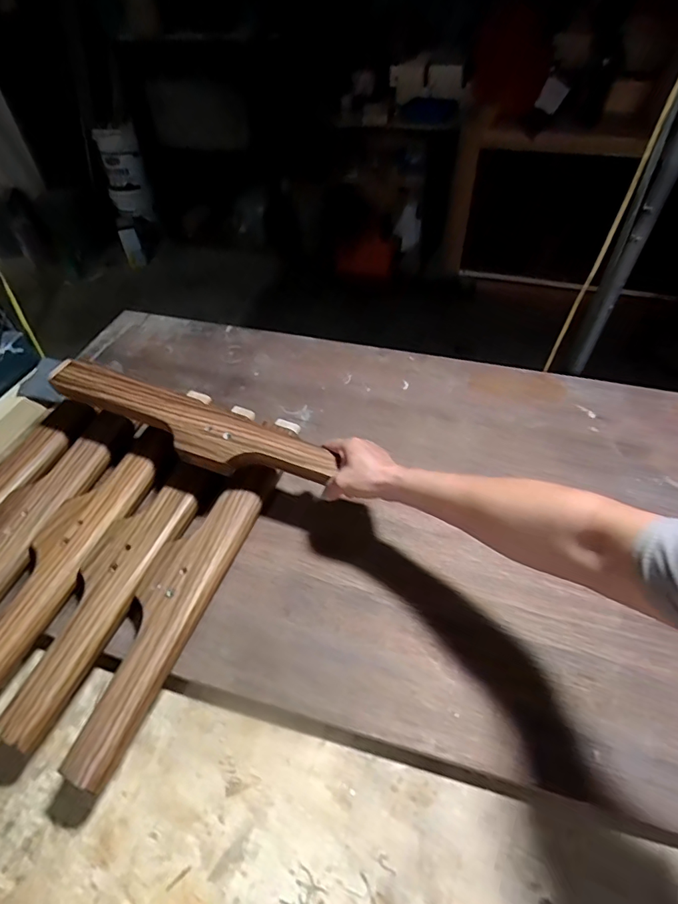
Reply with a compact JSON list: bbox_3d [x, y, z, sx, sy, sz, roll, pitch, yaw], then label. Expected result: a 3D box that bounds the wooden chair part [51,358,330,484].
[{"bbox_3d":[-0.240,-0.042,0.716,0.488,0.033,0.091,20,53,16],"label":"wooden chair part"}]

